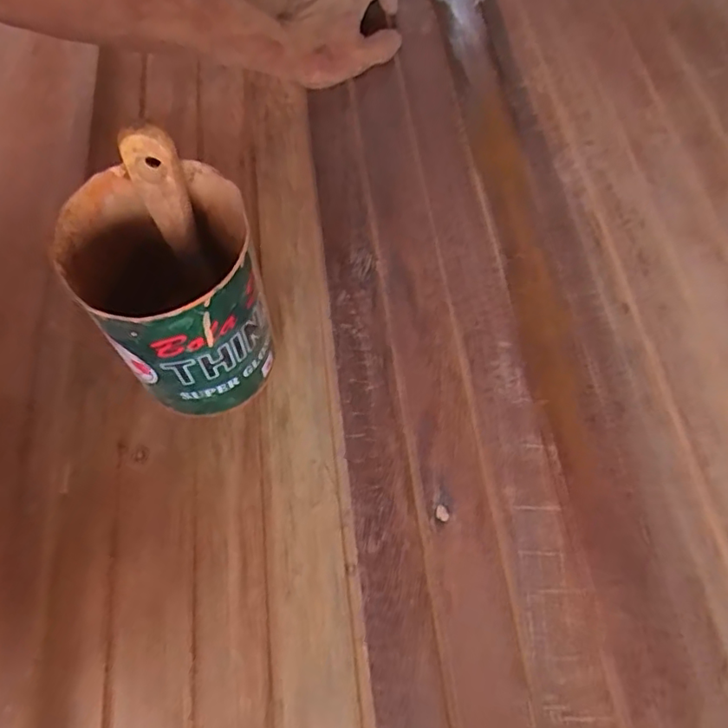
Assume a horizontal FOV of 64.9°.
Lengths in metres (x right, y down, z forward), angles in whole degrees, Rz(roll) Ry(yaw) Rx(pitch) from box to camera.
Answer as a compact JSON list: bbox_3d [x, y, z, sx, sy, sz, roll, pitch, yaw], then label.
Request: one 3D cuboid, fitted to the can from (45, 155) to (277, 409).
[{"bbox_3d":[-0.113,-0.037,0.352,0.096,0.148,0.100,1,64,-2],"label":"can"}]

